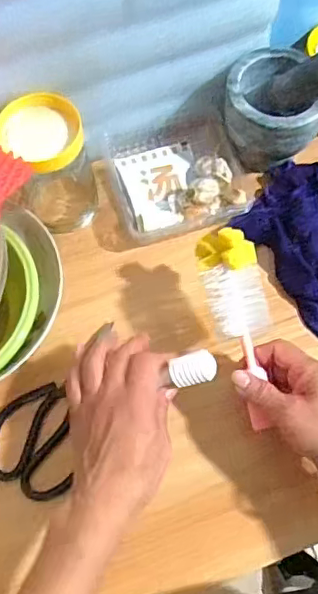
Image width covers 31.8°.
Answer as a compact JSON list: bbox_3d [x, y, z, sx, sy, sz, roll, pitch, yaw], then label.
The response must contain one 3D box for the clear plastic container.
[{"bbox_3d":[0.022,-0.130,0.626,0.139,0.042,0.115,-19,68,-5],"label":"clear plastic container"}]

